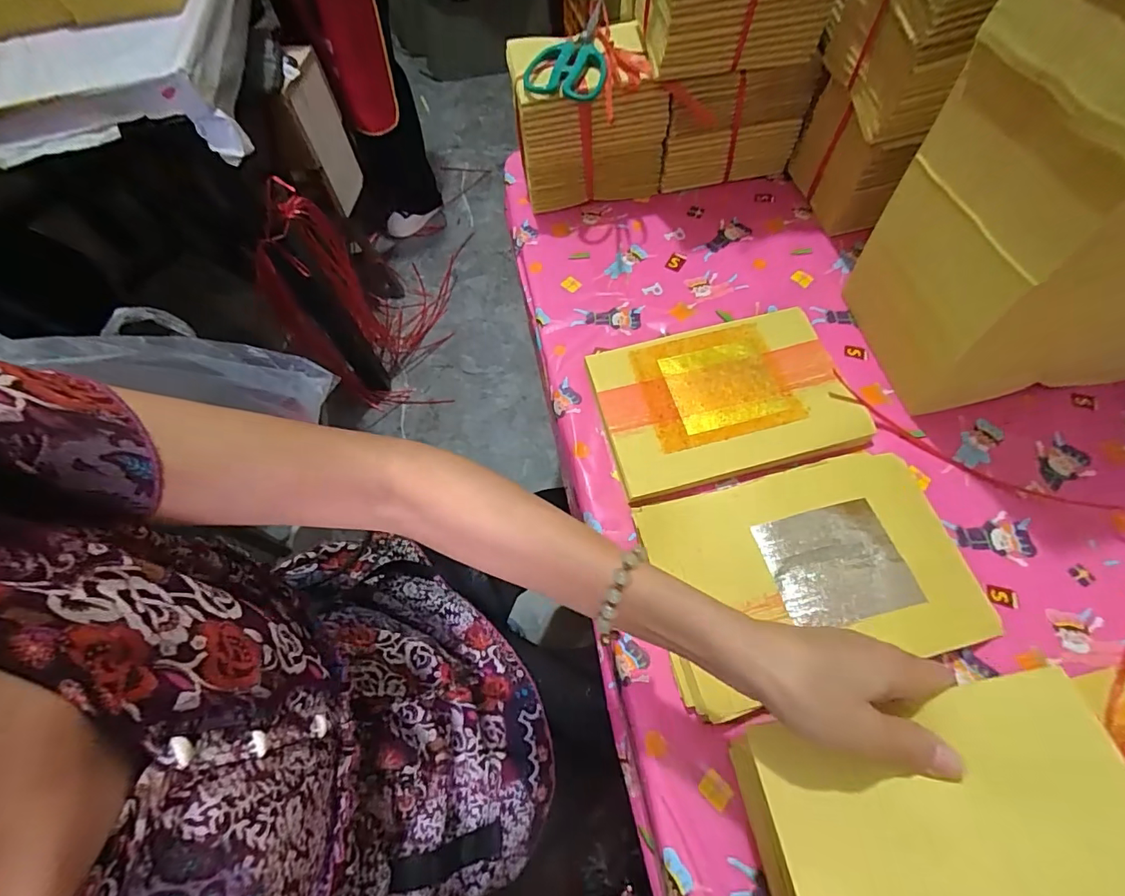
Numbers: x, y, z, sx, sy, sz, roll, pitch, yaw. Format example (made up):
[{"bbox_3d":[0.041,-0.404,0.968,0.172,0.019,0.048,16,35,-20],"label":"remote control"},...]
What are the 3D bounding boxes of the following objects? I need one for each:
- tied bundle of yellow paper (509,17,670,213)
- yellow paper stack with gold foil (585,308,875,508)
[{"bbox_3d":[0.029,-0.391,0.597,0.169,0.147,0.125,-4,62,1],"label":"tied bundle of yellow paper"},{"bbox_3d":[0.153,-0.046,0.478,0.226,0.010,0.169,-14,63,-4],"label":"yellow paper stack with gold foil"}]

